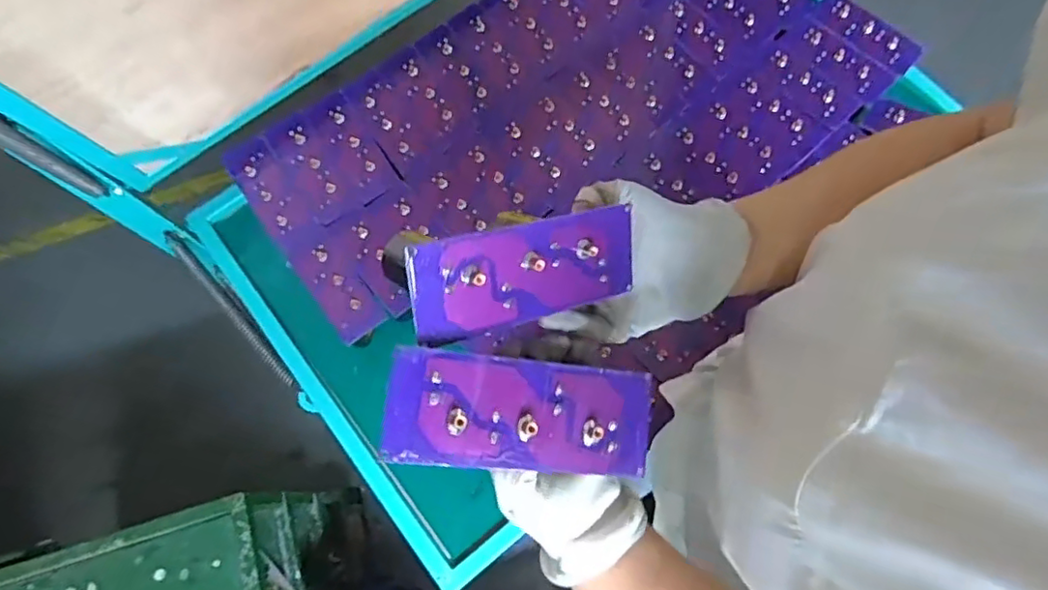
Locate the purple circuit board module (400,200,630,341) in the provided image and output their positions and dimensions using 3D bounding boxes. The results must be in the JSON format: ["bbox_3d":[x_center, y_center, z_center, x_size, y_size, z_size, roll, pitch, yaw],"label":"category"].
[{"bbox_3d":[0.003,-0.013,0.329,0.131,0.006,0.052,-14,109,-27],"label":"purple circuit board module"}]

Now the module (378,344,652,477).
[{"bbox_3d":[0.001,0.058,0.306,0.136,0.004,0.052,9,77,-17],"label":"module"}]

